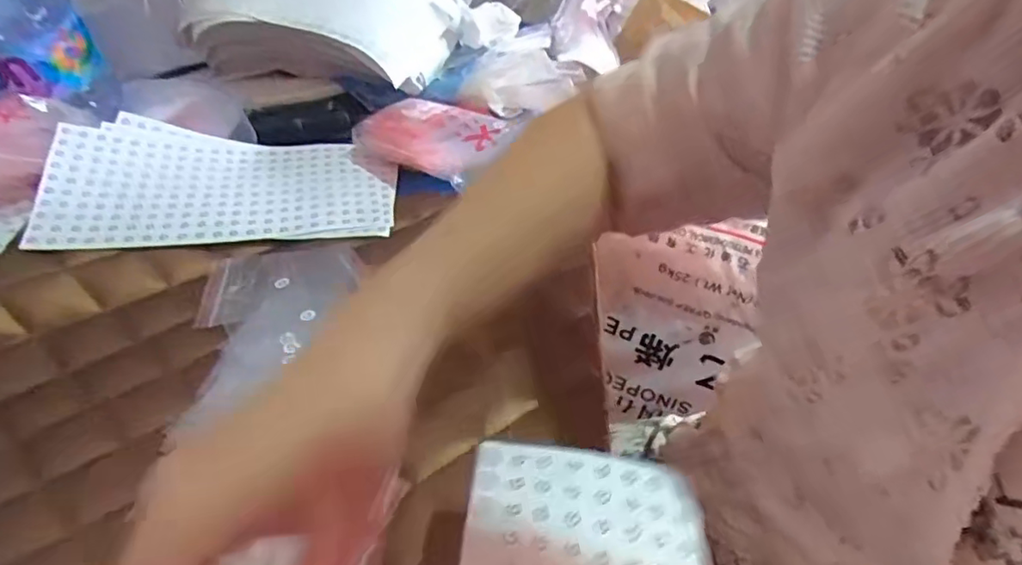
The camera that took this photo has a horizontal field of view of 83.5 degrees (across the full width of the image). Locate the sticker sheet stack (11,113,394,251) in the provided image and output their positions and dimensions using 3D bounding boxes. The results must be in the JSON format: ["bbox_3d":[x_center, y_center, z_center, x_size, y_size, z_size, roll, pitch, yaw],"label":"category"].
[{"bbox_3d":[-0.229,-0.084,0.461,0.253,0.041,0.133,-6,44,-9],"label":"sticker sheet stack"}]

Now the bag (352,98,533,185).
[{"bbox_3d":[-0.066,-0.123,0.496,0.149,0.046,0.075,4,42,19],"label":"bag"}]

